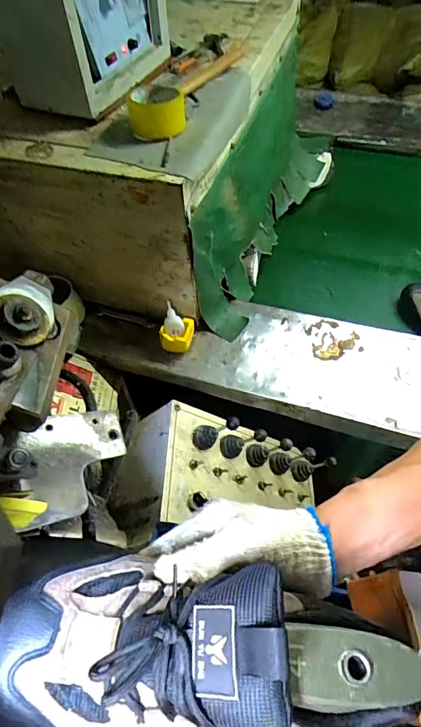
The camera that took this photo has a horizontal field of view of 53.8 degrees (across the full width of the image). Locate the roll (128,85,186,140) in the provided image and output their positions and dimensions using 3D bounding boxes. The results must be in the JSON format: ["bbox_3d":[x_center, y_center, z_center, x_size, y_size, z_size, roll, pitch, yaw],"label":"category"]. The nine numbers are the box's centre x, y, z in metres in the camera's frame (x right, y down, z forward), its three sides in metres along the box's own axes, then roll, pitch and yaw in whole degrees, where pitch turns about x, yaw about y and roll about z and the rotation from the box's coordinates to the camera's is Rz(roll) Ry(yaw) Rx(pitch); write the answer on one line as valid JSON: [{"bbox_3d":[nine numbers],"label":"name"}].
[{"bbox_3d":[-0.092,-0.434,0.726,0.096,0.065,0.090,-1,58,0],"label":"roll"}]

